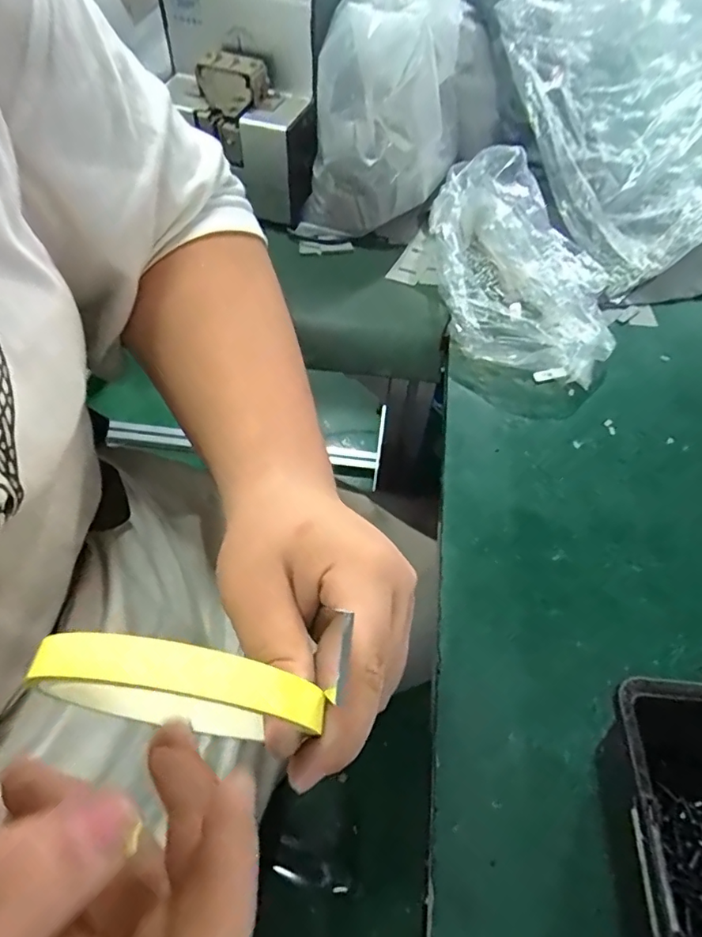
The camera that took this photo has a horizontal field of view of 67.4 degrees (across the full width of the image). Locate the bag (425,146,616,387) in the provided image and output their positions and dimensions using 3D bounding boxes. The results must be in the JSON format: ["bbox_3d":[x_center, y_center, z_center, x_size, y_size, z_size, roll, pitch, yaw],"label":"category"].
[{"bbox_3d":[0.127,-0.150,0.386,0.118,0.065,0.176,-2,56,-5],"label":"bag"}]

